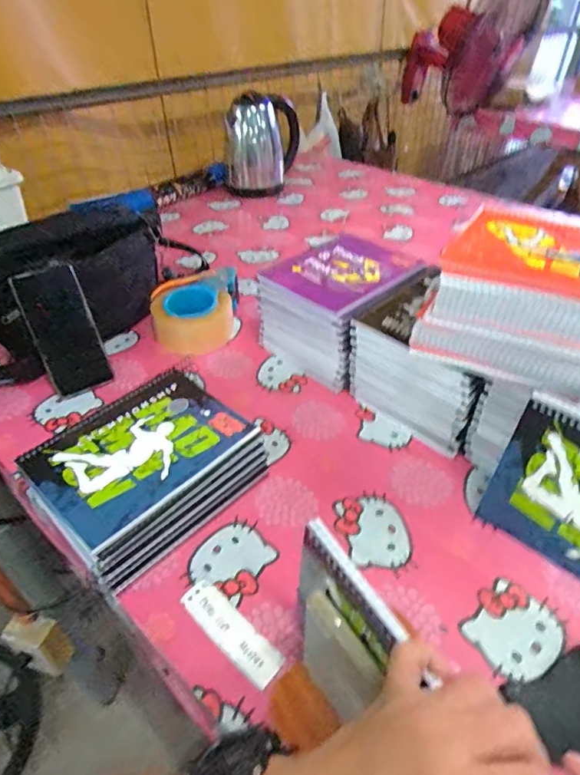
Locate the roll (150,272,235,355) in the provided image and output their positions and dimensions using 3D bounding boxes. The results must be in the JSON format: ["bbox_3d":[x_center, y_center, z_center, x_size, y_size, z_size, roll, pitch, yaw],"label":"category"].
[{"bbox_3d":[-0.159,-0.117,0.761,0.118,0.070,0.118,0,40,0],"label":"roll"}]

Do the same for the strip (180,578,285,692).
[{"bbox_3d":[-0.052,0.212,0.421,0.104,0.005,0.031,32,57,29],"label":"strip"}]

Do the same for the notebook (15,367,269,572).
[{"bbox_3d":[-0.155,0.061,0.495,0.152,0.014,0.206,28,48,30],"label":"notebook"}]

